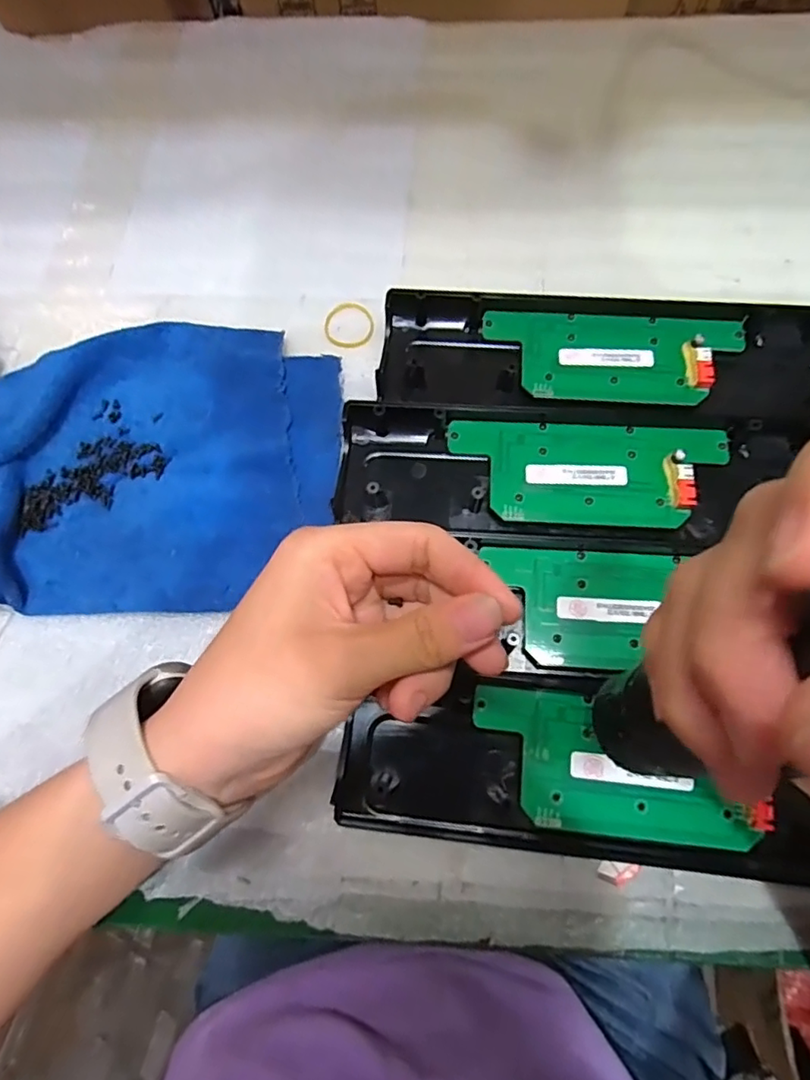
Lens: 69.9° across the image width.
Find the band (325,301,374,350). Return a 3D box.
[{"bbox_3d":[-0.032,-0.125,0.336,0.029,0.004,0.030,-1,70,2],"label":"band"}]

